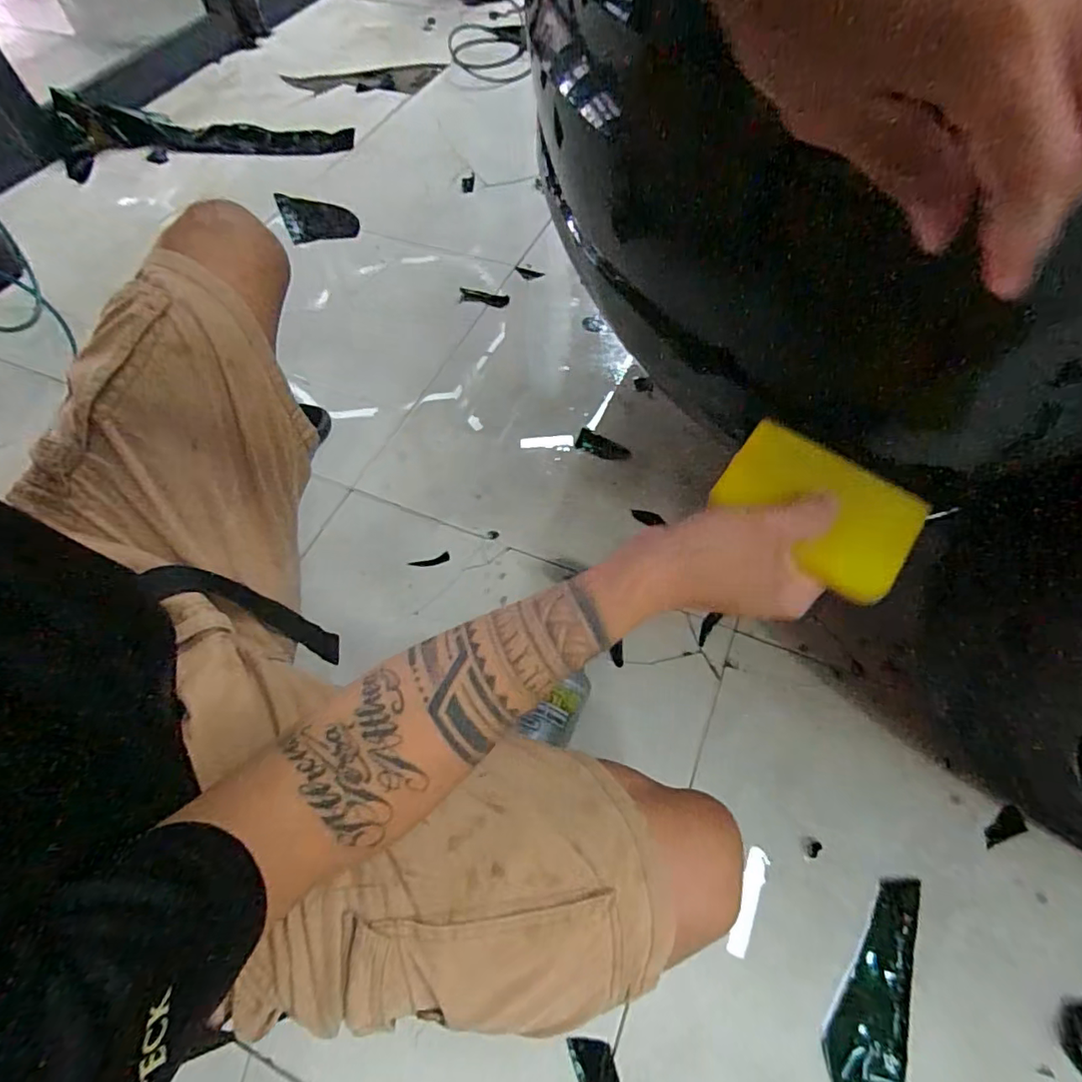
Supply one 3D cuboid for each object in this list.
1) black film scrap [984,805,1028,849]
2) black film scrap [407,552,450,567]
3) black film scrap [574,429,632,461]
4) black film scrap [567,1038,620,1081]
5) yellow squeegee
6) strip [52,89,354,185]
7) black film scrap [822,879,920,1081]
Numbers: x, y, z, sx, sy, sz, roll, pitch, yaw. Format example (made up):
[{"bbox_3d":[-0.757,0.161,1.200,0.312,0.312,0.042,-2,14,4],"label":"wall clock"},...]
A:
[{"bbox_3d":[0.504,0.312,0.607,0.051,0.006,0.026,-22,59,-2],"label":"black film scrap"},{"bbox_3d":[-0.162,0.031,0.806,0.058,0.004,0.015,-17,61,-7],"label":"black film scrap"},{"bbox_3d":[0.101,-0.153,0.892,0.090,0.013,0.035,26,65,17],"label":"black film scrap"},{"bbox_3d":[0.050,0.495,0.521,0.038,0.005,0.052,-25,56,-1],"label":"black film scrap"},{"bbox_3d":[0.149,-0.019,0.303,0.098,0.009,0.072,32,73,19],"label":"yellow squeegee"},{"bbox_3d":[-0.829,-1.028,1.377,0.705,0.126,0.150,-6,60,0],"label":"strip"},{"bbox_3d":[0.311,0.454,0.524,0.067,0.016,0.260,20,63,14],"label":"black film scrap"}]

